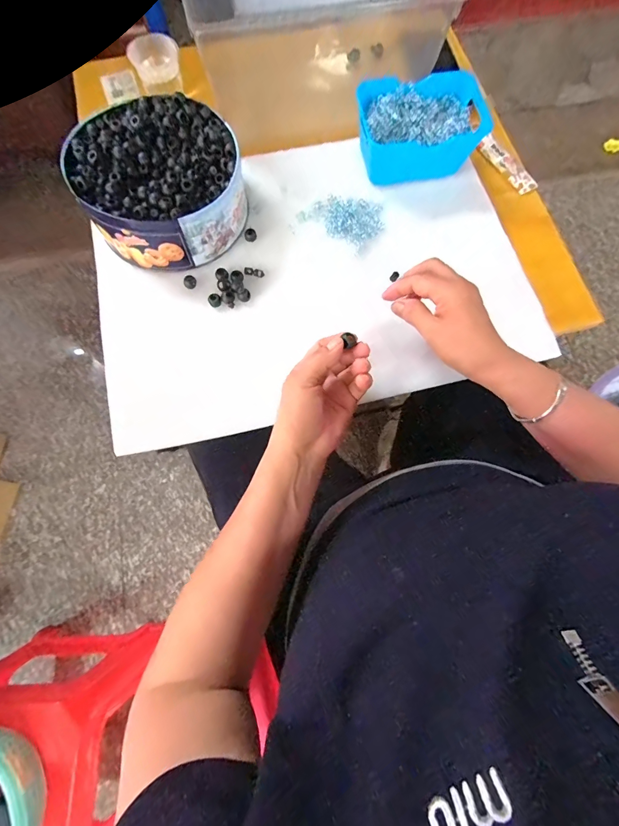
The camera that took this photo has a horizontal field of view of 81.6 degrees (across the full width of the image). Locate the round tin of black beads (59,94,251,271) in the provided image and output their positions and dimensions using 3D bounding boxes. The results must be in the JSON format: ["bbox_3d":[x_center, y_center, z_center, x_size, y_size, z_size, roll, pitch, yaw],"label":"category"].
[{"bbox_3d":[-0.176,-0.274,0.433,0.181,0.074,0.189,0,74,0],"label":"round tin of black beads"}]

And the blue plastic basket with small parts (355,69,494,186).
[{"bbox_3d":[0.140,-0.363,0.466,0.154,0.058,0.111,-6,75,-2],"label":"blue plastic basket with small parts"}]

